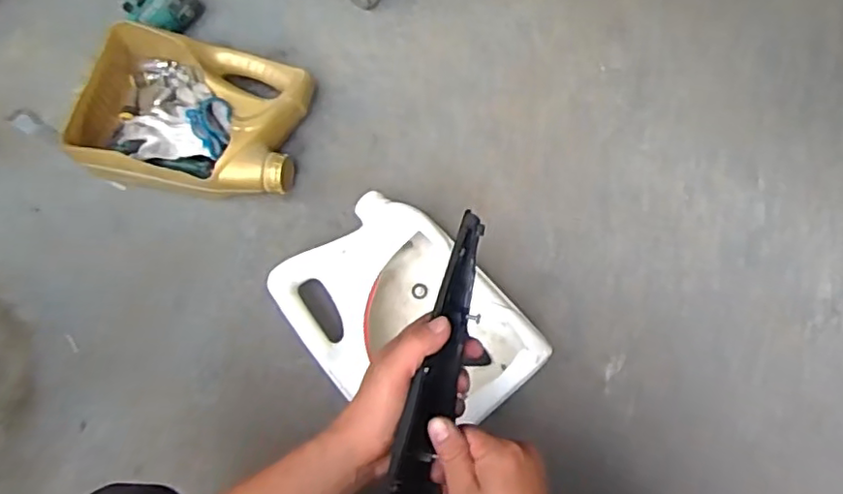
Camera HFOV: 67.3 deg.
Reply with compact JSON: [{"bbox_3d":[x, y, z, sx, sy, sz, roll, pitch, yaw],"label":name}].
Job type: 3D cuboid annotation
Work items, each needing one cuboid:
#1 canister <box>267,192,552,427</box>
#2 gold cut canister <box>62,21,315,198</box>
[{"bbox_3d":[-0.023,0.087,0.759,0.205,0.099,0.296,-40,74,-11],"label":"canister"},{"bbox_3d":[-0.312,-0.180,0.878,0.306,0.094,0.222,17,72,8],"label":"gold cut canister"}]

